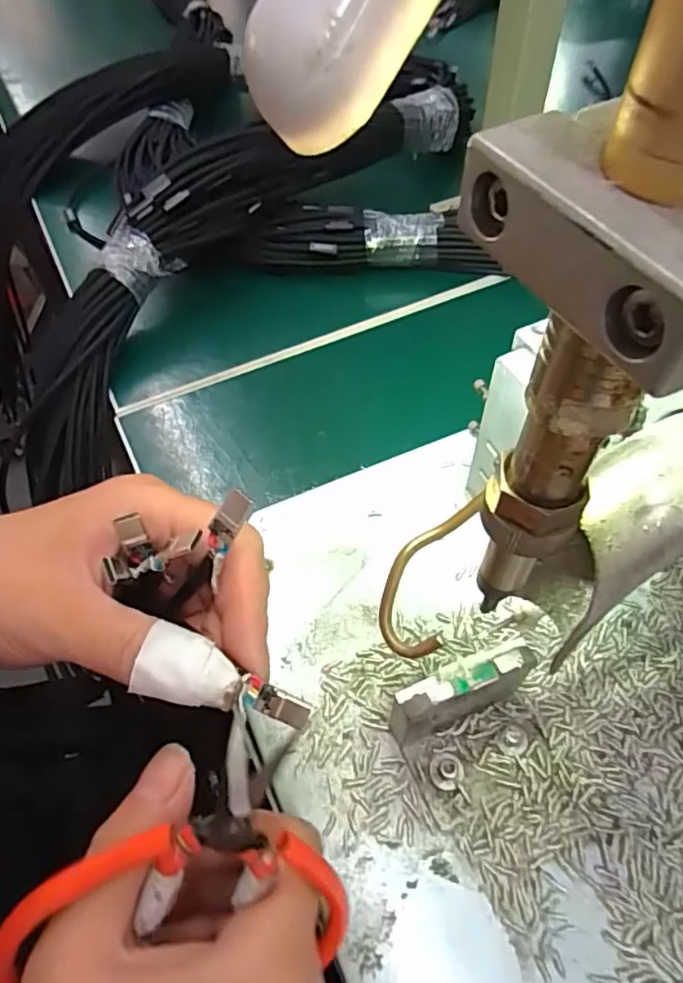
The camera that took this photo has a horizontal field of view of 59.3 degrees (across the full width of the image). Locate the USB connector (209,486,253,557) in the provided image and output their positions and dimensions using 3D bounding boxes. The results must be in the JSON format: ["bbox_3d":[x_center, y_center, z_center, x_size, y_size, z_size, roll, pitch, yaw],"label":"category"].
[{"bbox_3d":[-0.031,0.009,0.164,0.005,0.021,0.007,-5,45,-48],"label":"USB connector"}]

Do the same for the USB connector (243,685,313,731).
[{"bbox_3d":[-0.018,0.058,0.164,0.018,0.006,0.006,18,57,7],"label":"USB connector"}]

